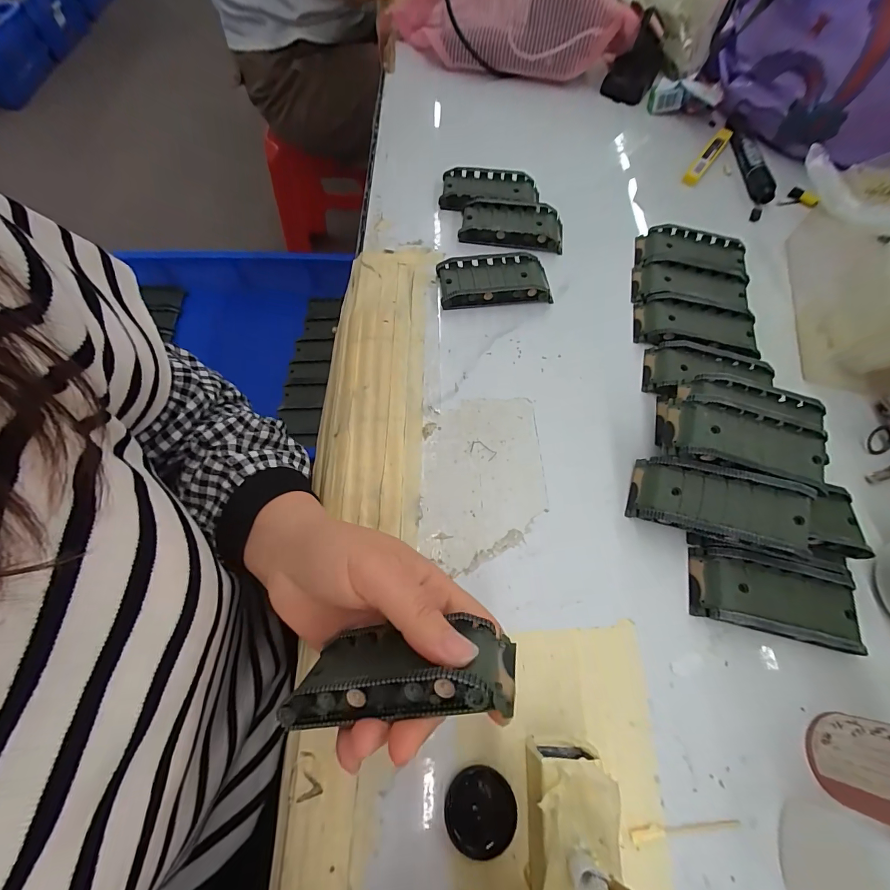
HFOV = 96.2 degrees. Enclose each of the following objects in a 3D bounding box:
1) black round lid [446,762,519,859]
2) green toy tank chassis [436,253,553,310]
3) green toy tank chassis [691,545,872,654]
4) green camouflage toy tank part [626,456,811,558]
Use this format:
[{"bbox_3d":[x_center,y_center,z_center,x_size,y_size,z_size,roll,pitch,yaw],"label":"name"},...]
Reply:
[{"bbox_3d":[0.018,0.187,0.204,0.035,0.004,0.035,-6,66,-3],"label":"black round lid"},{"bbox_3d":[0.043,-0.143,0.346,0.094,0.018,0.042,-6,66,-3],"label":"green toy tank chassis"},{"bbox_3d":[0.204,0.095,0.246,0.094,0.019,0.043,11,66,5],"label":"green toy tank chassis"},{"bbox_3d":[0.171,0.037,0.253,0.096,0.021,0.044,11,65,23],"label":"green camouflage toy tank part"}]

